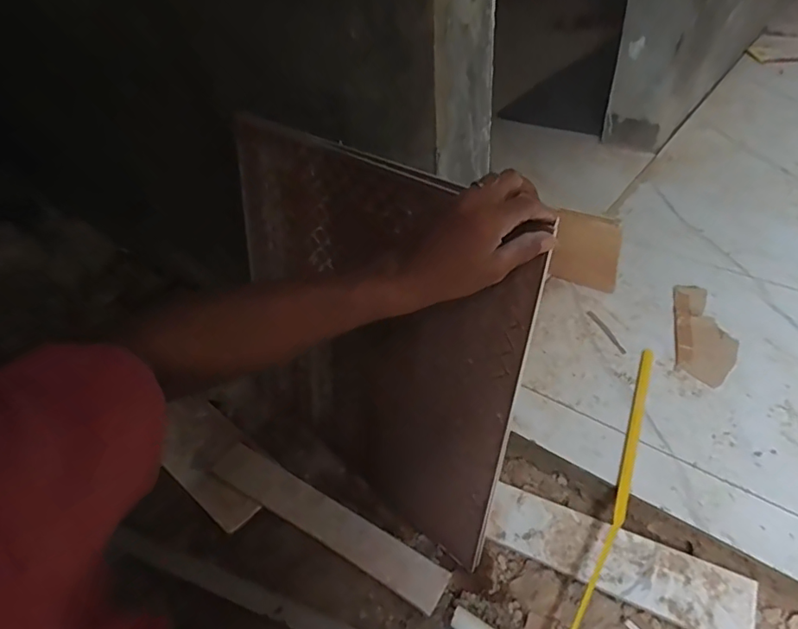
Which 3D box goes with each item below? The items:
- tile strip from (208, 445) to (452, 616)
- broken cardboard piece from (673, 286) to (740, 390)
[{"bbox_3d":[-0.115,0.288,0.743,0.394,0.013,0.066,23,48,26],"label":"tile strip"},{"bbox_3d":[0.534,0.030,0.900,0.094,0.004,0.243,10,43,19],"label":"broken cardboard piece"}]

